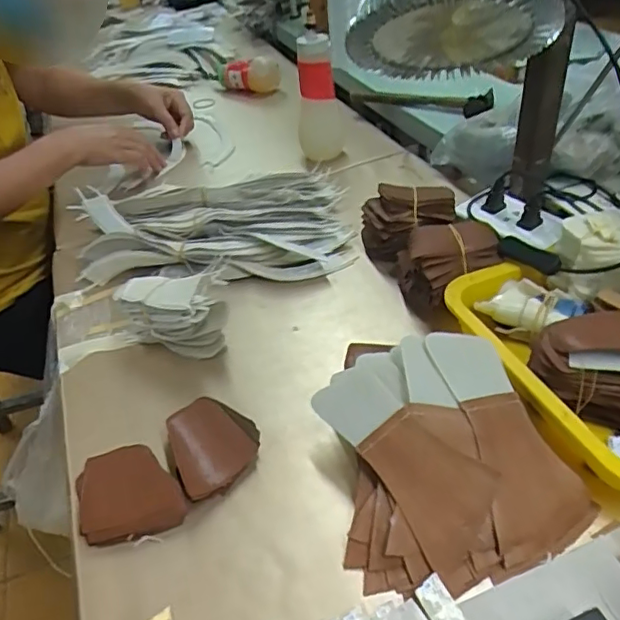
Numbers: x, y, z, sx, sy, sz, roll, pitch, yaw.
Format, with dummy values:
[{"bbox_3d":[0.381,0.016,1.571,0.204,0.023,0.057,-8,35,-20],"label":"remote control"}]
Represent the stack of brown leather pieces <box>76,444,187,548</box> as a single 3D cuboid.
[{"bbox_3d":[-0.142,0.141,0.443,0.073,0.016,0.087,-21,41,-17],"label":"stack of brown leather pieces"}]

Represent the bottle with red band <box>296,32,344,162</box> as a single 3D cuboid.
[{"bbox_3d":[0.013,-0.325,0.869,0.066,0.167,0.065,-4,39,4],"label":"bottle with red band"}]

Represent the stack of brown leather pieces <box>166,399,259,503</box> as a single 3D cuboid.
[{"bbox_3d":[-0.081,0.109,0.464,0.069,0.020,0.086,-25,43,-21],"label":"stack of brown leather pieces"}]

